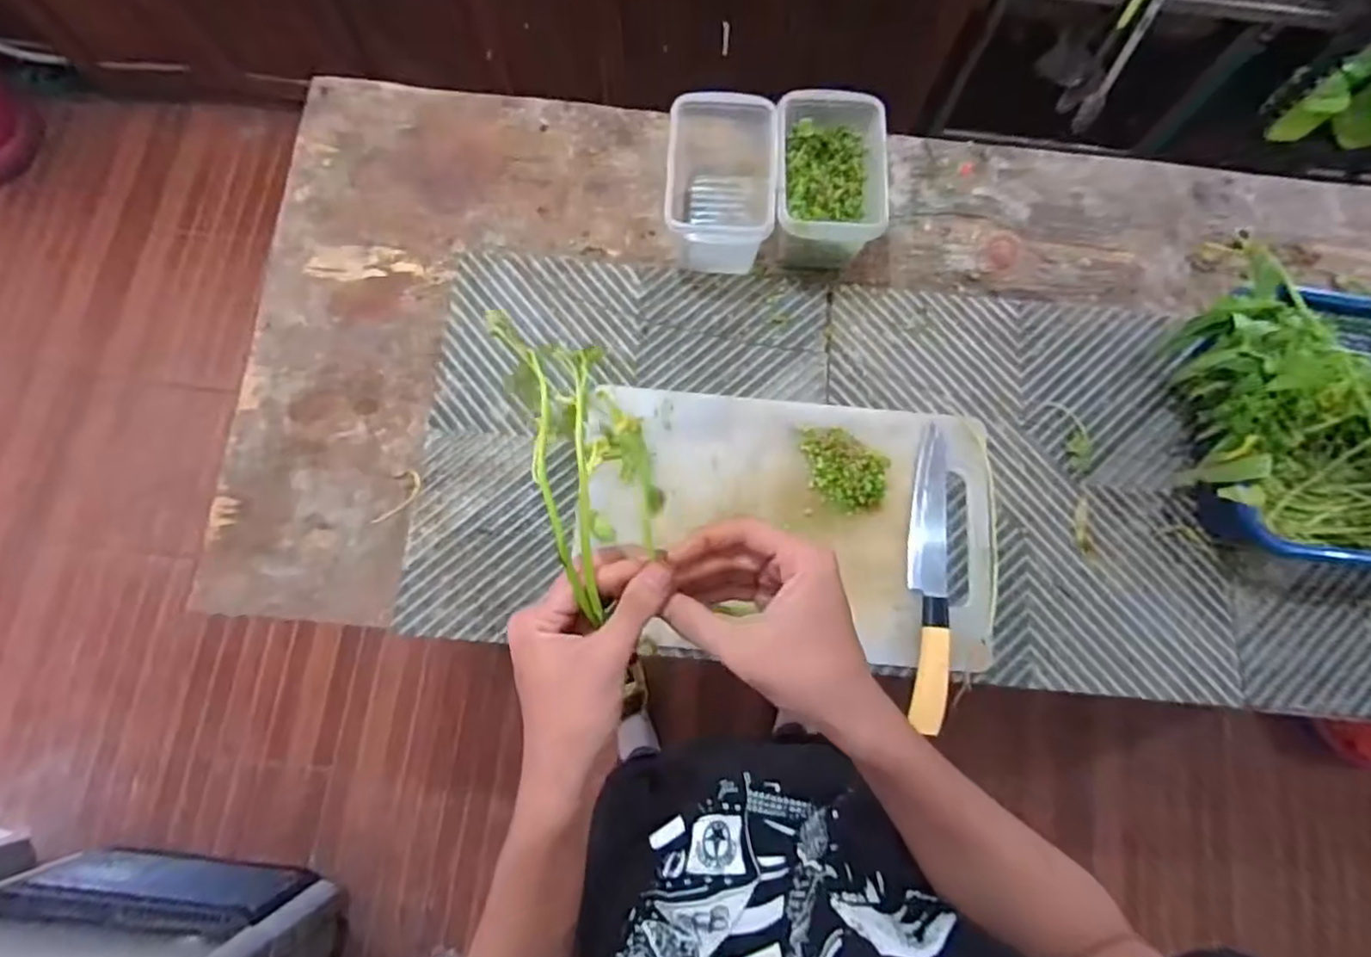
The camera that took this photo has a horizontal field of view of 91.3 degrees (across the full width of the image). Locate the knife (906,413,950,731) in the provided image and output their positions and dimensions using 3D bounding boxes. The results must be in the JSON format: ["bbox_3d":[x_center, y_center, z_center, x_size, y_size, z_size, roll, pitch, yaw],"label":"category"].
[{"bbox_3d":[0.231,0.086,0.635,0.037,0.019,0.281,6,77,0],"label":"knife"}]

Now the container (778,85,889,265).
[{"bbox_3d":[0.141,-0.296,0.686,0.103,0.101,0.153,2,77,-1],"label":"container"}]

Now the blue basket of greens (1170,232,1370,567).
[{"bbox_3d":[0.667,-0.063,0.622,0.391,0.142,0.286,8,77,1],"label":"blue basket of greens"}]

